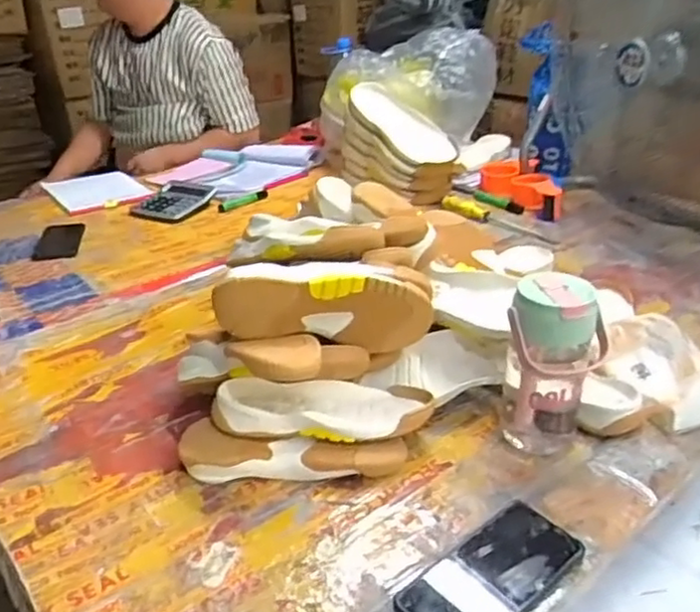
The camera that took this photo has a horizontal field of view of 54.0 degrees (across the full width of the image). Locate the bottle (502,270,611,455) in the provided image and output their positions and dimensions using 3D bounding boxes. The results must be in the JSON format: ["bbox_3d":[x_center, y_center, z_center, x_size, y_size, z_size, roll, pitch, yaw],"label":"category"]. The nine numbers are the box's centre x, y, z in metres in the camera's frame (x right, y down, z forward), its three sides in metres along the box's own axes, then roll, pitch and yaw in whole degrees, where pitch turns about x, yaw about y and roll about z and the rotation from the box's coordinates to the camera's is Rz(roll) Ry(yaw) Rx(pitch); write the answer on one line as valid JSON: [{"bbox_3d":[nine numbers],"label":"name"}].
[{"bbox_3d":[0.212,0.070,0.726,0.095,0.193,0.076,9,30,16],"label":"bottle"}]

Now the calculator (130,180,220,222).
[{"bbox_3d":[-0.372,-0.227,1.459,0.132,0.026,0.170,9,28,19],"label":"calculator"}]

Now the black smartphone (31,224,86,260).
[{"bbox_3d":[-0.561,-0.126,1.327,0.081,0.015,0.152,-6,30,-11],"label":"black smartphone"}]

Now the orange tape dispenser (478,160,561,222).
[{"bbox_3d":[0.354,-0.244,1.436,0.067,0.069,0.244,-9,28,-15],"label":"orange tape dispenser"}]

